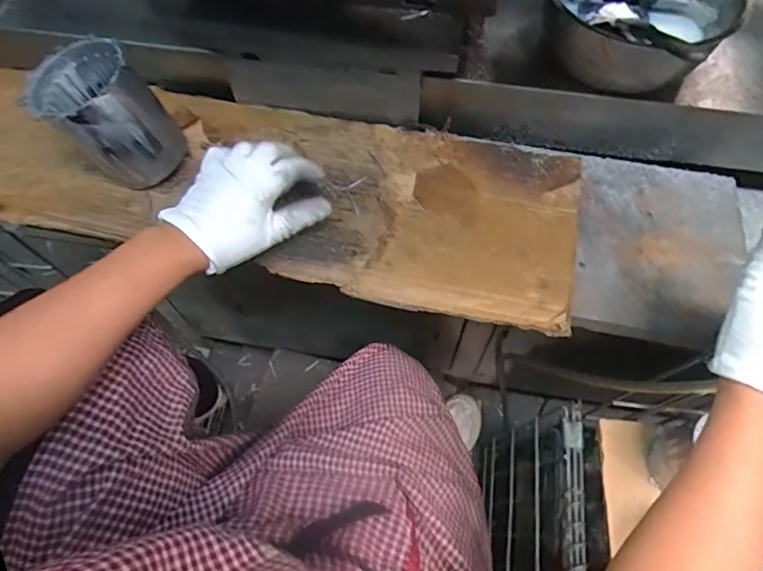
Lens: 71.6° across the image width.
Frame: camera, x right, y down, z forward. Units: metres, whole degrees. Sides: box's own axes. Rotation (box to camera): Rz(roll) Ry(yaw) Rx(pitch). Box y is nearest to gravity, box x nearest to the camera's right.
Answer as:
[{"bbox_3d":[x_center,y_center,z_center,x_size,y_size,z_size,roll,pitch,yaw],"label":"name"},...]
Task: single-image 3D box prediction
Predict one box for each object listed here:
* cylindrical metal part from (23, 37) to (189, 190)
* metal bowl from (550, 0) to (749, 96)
[{"bbox_3d":[-0.271,-0.166,0.526,0.104,0.111,0.096,0,64,1],"label":"cylindrical metal part"},{"bbox_3d":[0.246,-0.279,0.536,0.176,0.076,0.176,0,64,1],"label":"metal bowl"}]

